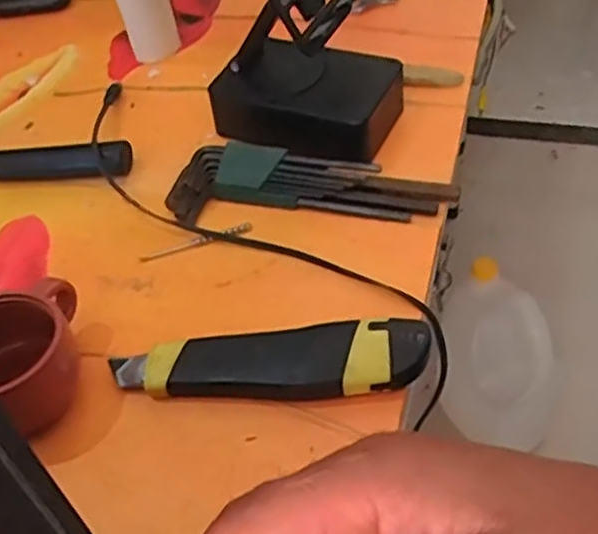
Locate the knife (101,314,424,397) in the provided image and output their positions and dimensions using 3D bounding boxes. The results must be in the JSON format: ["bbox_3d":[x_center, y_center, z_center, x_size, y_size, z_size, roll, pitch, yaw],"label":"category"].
[{"bbox_3d":[-0.016,0.046,0.361,0.158,0.026,0.038,1,47,8],"label":"knife"}]

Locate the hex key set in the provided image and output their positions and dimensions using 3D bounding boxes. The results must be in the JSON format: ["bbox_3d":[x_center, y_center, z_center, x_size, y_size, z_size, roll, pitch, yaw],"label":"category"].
[{"bbox_3d":[0.007,-0.056,0.456,0.177,0.022,0.051,0,47,7],"label":"hex key set"}]

